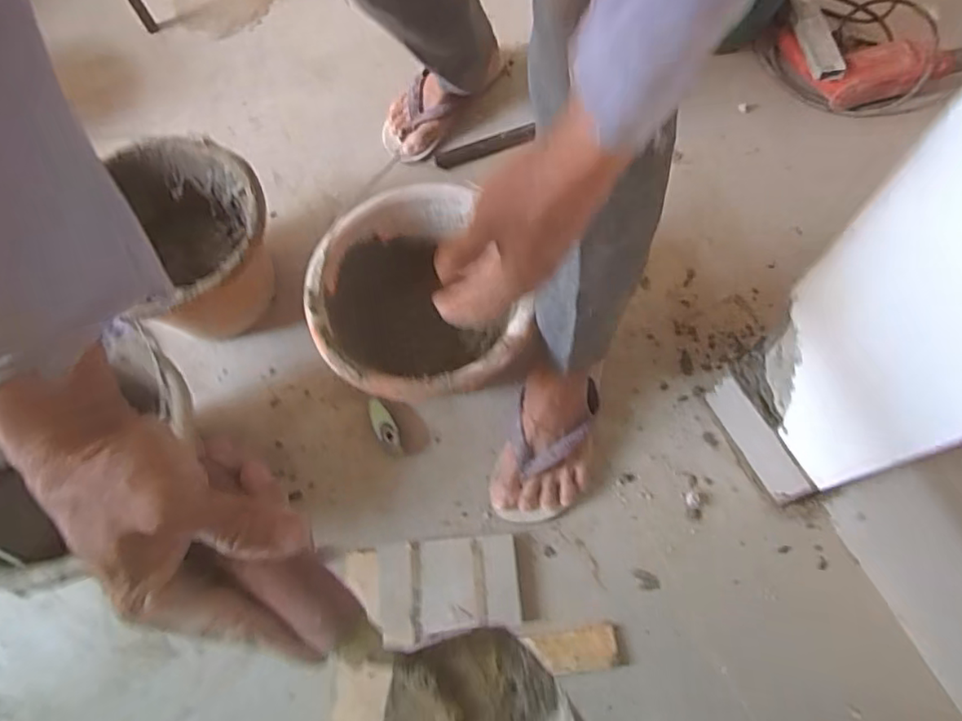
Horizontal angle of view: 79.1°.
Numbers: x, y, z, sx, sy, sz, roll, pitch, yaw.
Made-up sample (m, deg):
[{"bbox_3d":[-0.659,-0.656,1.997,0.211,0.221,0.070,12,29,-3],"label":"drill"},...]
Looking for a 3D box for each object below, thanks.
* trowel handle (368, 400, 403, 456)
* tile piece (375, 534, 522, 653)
[{"bbox_3d":[-0.120,0.086,0.730,0.028,0.028,0.076,-25,68,-7],"label":"trowel handle"},{"bbox_3d":[-0.036,0.252,0.651,0.153,0.004,0.103,-6,62,-8],"label":"tile piece"}]

